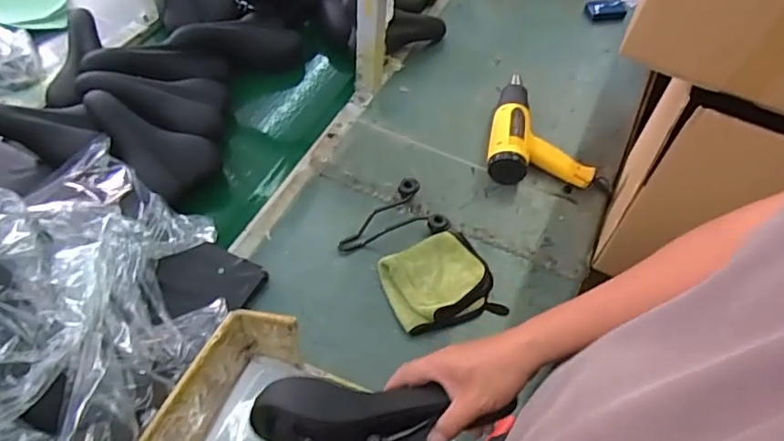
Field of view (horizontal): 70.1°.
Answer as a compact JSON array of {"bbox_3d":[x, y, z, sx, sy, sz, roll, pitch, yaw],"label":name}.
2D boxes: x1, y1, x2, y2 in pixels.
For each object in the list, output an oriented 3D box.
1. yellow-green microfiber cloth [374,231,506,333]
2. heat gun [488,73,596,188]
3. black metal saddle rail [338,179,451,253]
[{"bbox_3d":[0.072,0.098,0.875,0.157,0.030,0.145,-16,57,-17],"label":"yellow-green microfiber cloth"},{"bbox_3d":[0.291,-0.171,1.072,0.200,0.068,0.256,13,53,4],"label":"heat gun"},{"bbox_3d":[-0.006,0.005,0.934,0.177,0.031,0.121,-25,59,-21],"label":"black metal saddle rail"}]

